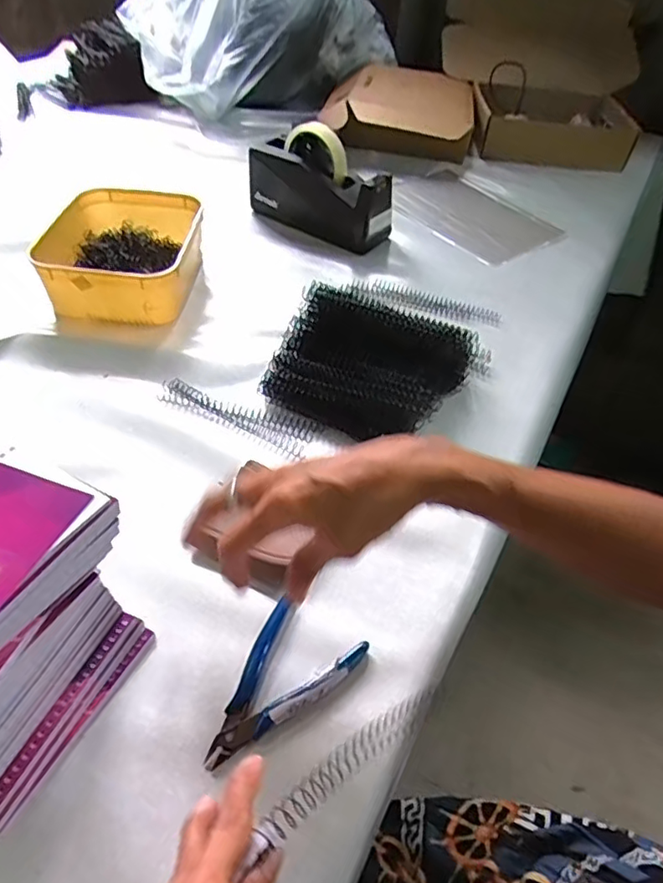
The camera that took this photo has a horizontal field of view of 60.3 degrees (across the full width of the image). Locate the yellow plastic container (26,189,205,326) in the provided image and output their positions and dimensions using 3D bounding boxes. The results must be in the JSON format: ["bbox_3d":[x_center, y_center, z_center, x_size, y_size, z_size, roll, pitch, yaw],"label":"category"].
[{"bbox_3d":[-0.244,-0.225,0.679,0.160,0.065,0.199,6,46,-1],"label":"yellow plastic container"}]

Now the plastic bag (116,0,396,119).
[{"bbox_3d":[-0.168,-0.836,1.108,0.338,0.301,0.489,36,52,26],"label":"plastic bag"}]

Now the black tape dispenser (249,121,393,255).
[{"bbox_3d":[-0.017,-0.353,0.787,0.208,0.119,0.063,25,49,17],"label":"black tape dispenser"}]

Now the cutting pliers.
[{"bbox_3d":[-0.035,0.158,0.365,0.067,0.012,0.111,28,49,19],"label":"cutting pliers"}]

